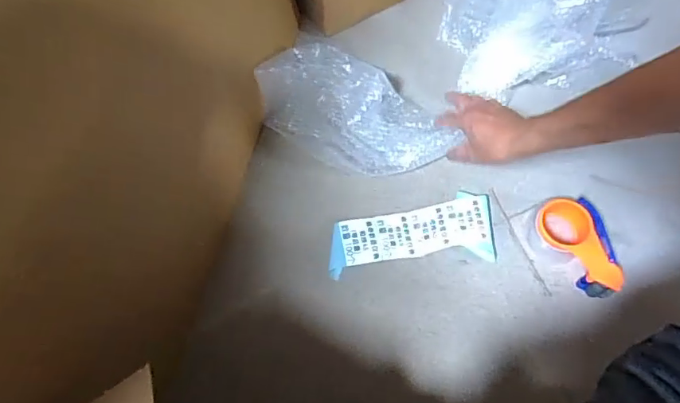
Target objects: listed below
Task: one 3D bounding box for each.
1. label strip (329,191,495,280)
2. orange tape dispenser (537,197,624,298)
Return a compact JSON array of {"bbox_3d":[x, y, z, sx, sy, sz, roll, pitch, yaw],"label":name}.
[{"bbox_3d":[0.114,0.054,0.785,0.263,0.028,0.111,-5,69,0],"label":"label strip"},{"bbox_3d":[0.362,0.067,0.751,0.102,0.060,0.167,-6,69,0],"label":"orange tape dispenser"}]

